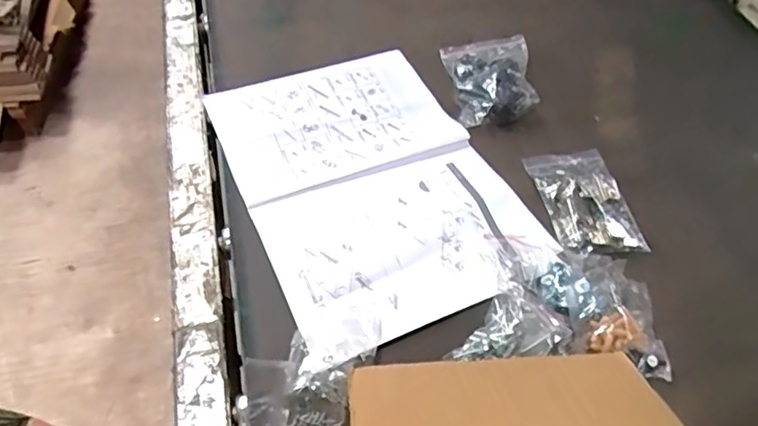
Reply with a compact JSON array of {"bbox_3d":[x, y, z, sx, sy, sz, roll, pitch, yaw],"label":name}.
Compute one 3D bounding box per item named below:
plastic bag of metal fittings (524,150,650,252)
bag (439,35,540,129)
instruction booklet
[{"bbox_3d":[0.237,-0.014,0.661,0.095,0.020,0.141,-6,51,-11],"label":"plastic bag of metal fittings"},{"bbox_3d":[0.151,-0.186,0.773,0.115,0.040,0.168,1,50,-5],"label":"bag"},{"bbox_3d":[-0.015,-0.048,0.674,0.284,0.013,0.400,-19,54,-19],"label":"instruction booklet"}]

